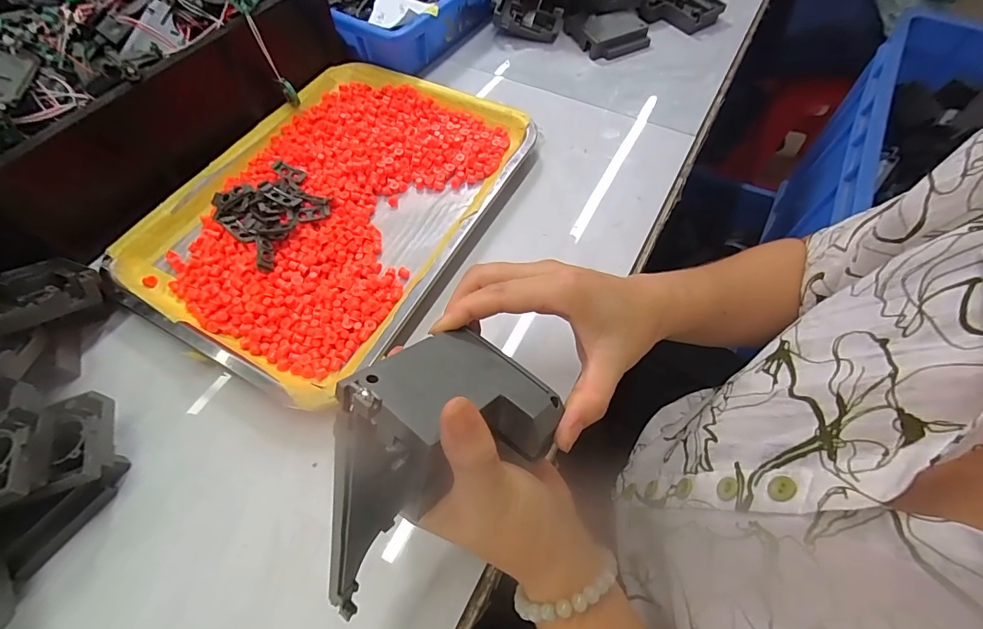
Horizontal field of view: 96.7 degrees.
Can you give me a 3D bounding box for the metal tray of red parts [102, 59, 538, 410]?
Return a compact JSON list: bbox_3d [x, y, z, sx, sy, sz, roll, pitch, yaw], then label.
[{"bbox_3d":[-0.150,-0.113,0.402,0.276,0.030,0.339,25,64,15],"label":"metal tray of red parts"}]

